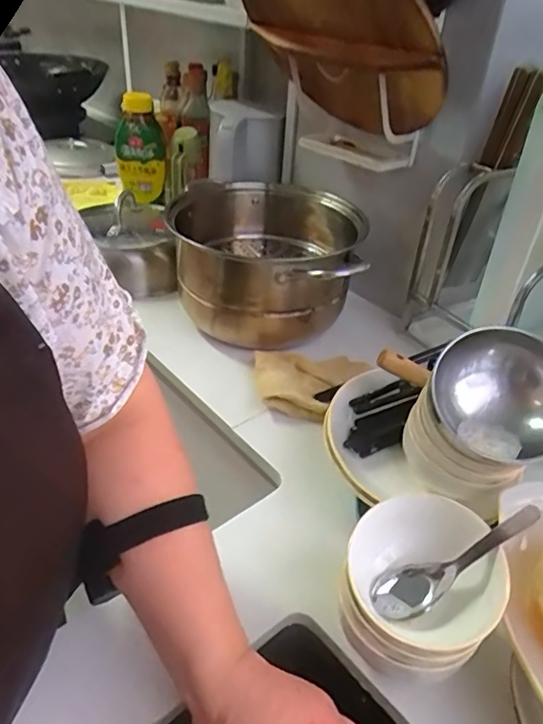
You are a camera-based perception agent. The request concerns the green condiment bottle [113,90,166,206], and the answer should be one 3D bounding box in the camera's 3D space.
[{"bbox_3d":[-0.256,-0.411,1.040,0.092,0.223,0.051,-6,-5,-13],"label":"green condiment bottle"}]

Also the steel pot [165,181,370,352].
[{"bbox_3d":[0.011,-0.142,0.796,0.225,0.166,0.254,15,38,14],"label":"steel pot"}]

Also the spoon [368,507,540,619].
[{"bbox_3d":[0.137,0.149,0.398,0.136,0.039,0.024,-37,40,9],"label":"spoon"}]

